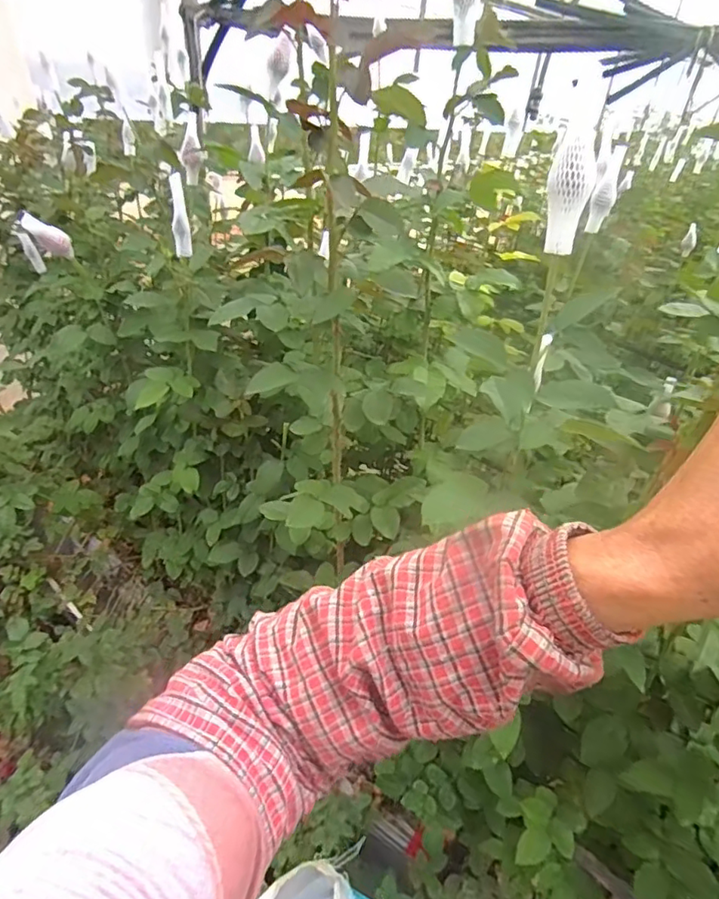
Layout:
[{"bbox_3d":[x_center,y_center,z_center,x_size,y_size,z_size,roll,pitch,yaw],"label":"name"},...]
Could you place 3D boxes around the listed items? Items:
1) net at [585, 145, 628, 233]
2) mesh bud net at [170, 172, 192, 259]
[{"bbox_3d":[0.304,-0.318,0.681,0.027,0.097,0.018,19,36,20],"label":"net"},{"bbox_3d":[-0.214,-0.276,0.659,0.019,0.094,0.018,-5,35,-15],"label":"mesh bud net"}]

